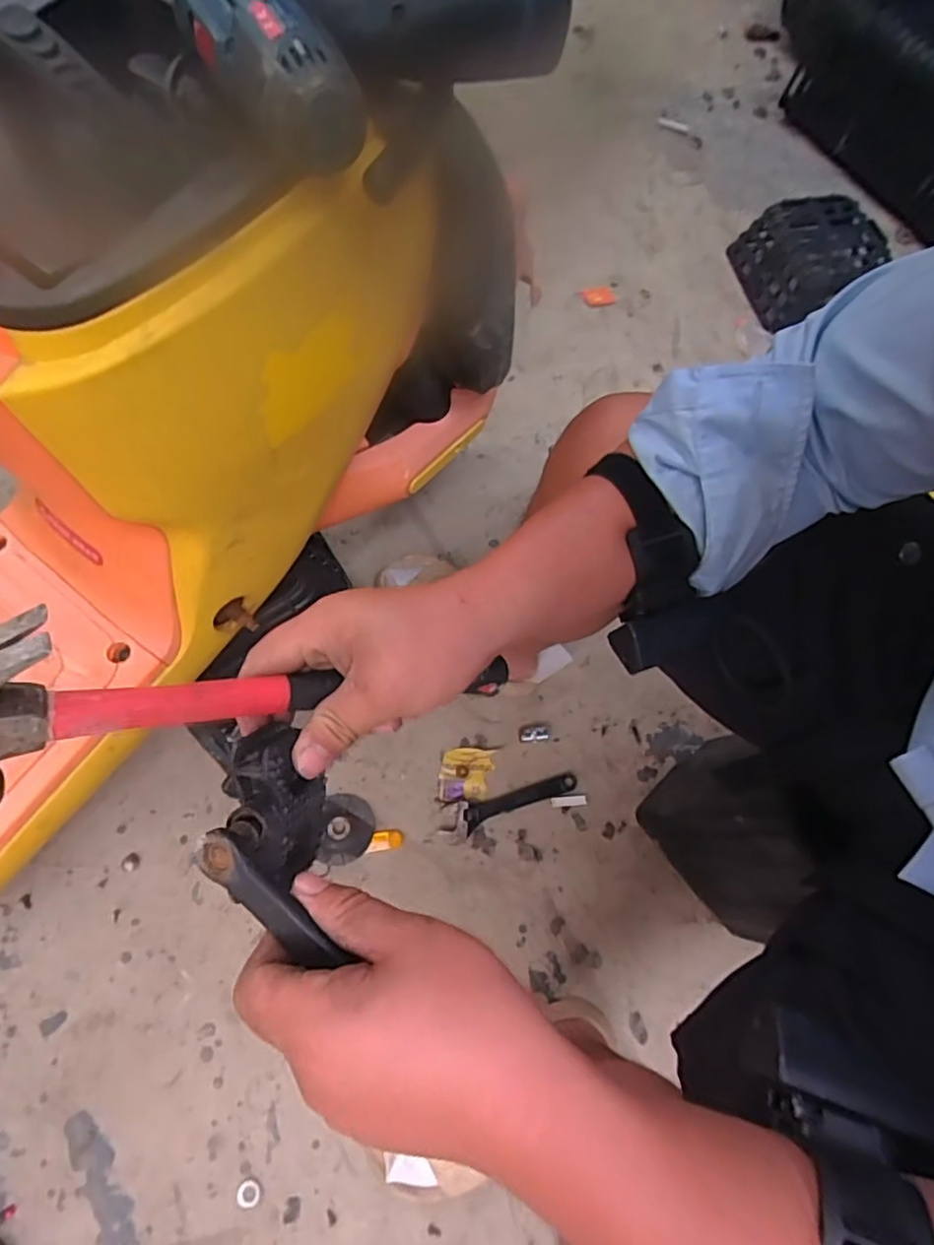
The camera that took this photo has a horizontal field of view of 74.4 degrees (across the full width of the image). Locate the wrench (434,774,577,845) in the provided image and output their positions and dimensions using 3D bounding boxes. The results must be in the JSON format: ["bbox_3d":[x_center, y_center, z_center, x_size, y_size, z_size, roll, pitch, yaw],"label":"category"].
[{"bbox_3d":[0.058,0.253,0.842,0.206,0.024,0.053,-12,66,-9],"label":"wrench"}]

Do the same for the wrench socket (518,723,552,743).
[{"bbox_3d":[0.100,0.160,0.899,0.050,0.019,0.028,-7,65,-7],"label":"wrench socket"}]

